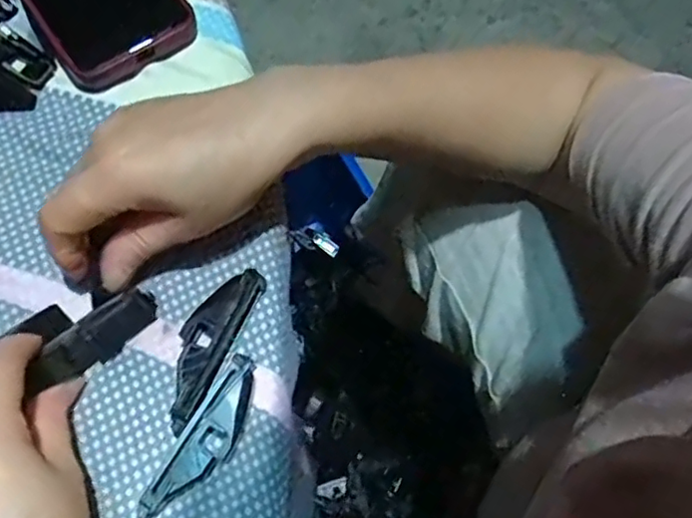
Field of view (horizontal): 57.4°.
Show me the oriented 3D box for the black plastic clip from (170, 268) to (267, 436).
[{"bbox_3d":[-0.066,0.040,0.298,0.023,0.013,0.079,26,73,7],"label":"black plastic clip"}]

